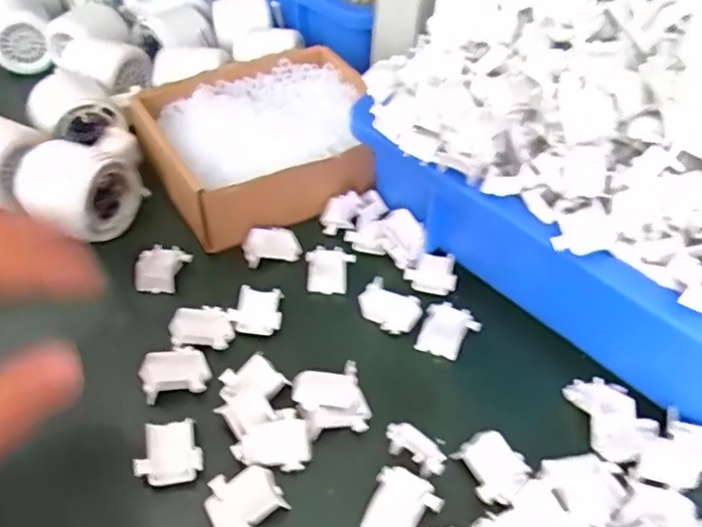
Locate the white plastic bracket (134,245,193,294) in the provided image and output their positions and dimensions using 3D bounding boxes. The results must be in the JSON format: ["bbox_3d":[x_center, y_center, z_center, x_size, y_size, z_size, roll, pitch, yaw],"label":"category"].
[{"bbox_3d":[-0.118,0.001,0.375,0.029,0.013,0.034,-1,46,-3],"label":"white plastic bracket"}]

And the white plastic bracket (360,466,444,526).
[{"bbox_3d":[0.024,0.114,0.277,0.030,0.009,0.033,19,48,15],"label":"white plastic bracket"}]

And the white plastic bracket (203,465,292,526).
[{"bbox_3d":[-0.049,0.110,0.275,0.034,0.010,0.029,-22,51,-21],"label":"white plastic bracket"}]

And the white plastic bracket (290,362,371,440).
[{"bbox_3d":[-0.011,0.072,0.313,0.037,0.014,0.034,-7,47,-9],"label":"white plastic bracket"}]

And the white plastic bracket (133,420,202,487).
[{"bbox_3d":[-0.088,0.092,0.289,0.030,0.011,0.029,-4,46,-6],"label":"white plastic bracket"}]

